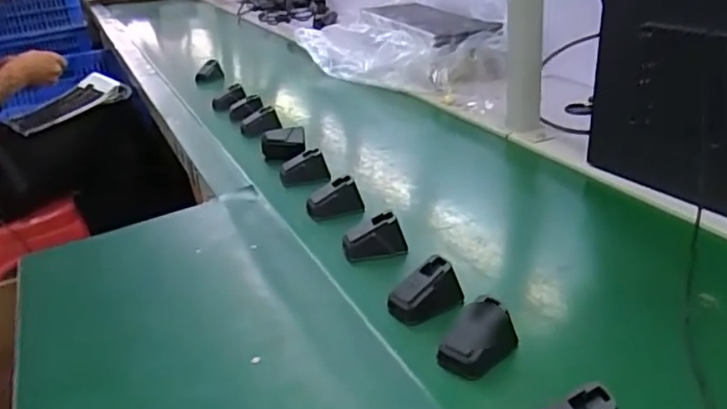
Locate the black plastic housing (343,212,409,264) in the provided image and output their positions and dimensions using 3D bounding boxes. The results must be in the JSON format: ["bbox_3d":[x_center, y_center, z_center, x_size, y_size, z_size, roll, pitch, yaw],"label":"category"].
[{"bbox_3d":[0.012,0.036,0.688,0.066,0.045,0.029,-4,25,-1],"label":"black plastic housing"}]

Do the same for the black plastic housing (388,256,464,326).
[{"bbox_3d":[0.057,0.079,0.589,0.063,0.043,0.043,-16,27,-25],"label":"black plastic housing"}]

